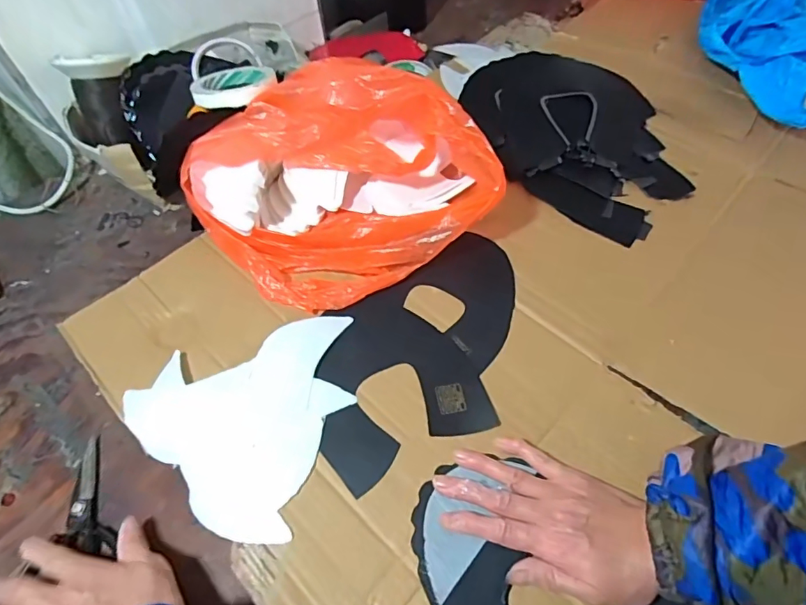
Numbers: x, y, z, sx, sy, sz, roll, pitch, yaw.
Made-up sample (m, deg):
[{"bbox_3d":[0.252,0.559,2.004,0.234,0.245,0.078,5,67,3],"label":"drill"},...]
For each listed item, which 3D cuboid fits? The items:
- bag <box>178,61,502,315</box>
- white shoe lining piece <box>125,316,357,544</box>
[{"bbox_3d":[-0.081,-0.142,0.556,0.291,0.138,0.265,-26,57,-14],"label":"bag"},{"bbox_3d":[-0.153,0.090,0.469,0.185,0.020,0.212,16,57,15],"label":"white shoe lining piece"}]

